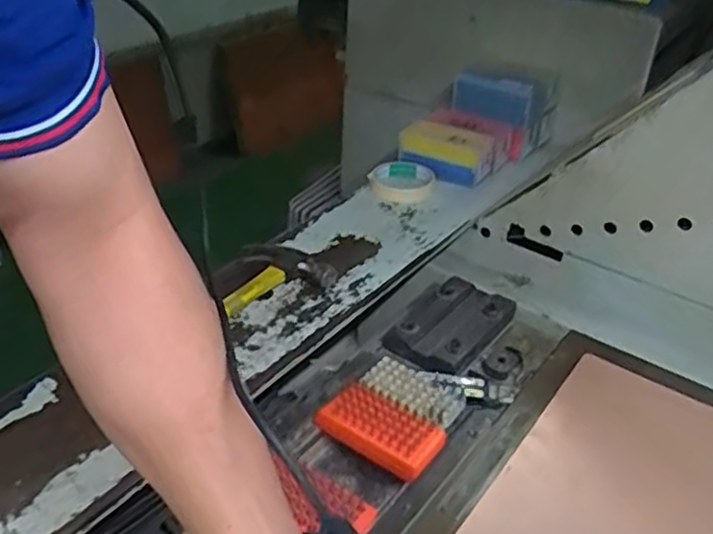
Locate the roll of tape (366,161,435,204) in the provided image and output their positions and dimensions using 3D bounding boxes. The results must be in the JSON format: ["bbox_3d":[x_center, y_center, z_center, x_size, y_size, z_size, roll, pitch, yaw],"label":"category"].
[{"bbox_3d":[0.061,-0.120,0.976,0.089,0.022,0.093,2,34,-1],"label":"roll of tape"}]

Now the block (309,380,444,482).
[{"bbox_3d":[0.023,0.150,0.666,0.113,0.023,0.057,24,39,28],"label":"block"}]

